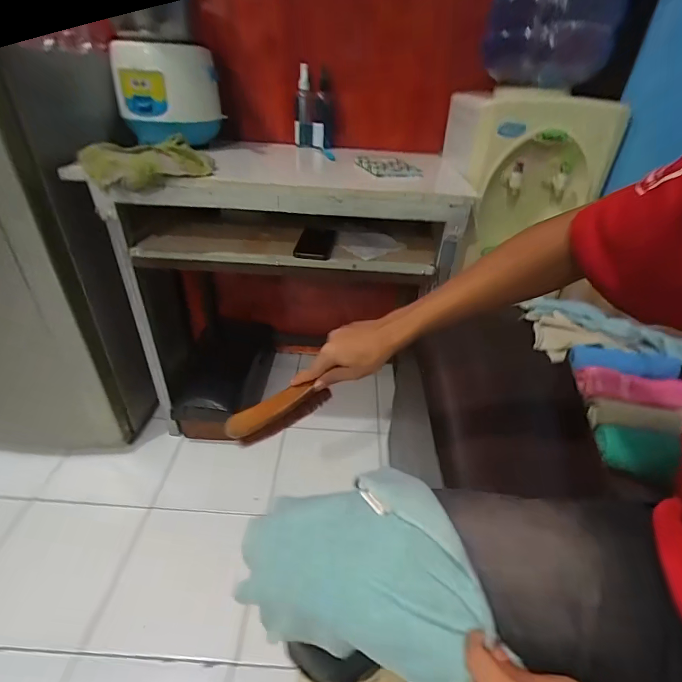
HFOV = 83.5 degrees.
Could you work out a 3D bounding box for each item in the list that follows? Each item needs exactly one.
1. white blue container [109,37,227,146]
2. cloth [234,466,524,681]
[{"bbox_3d":[-0.400,-0.589,0.905,0.212,0.180,0.197,-4,37,-10],"label":"white blue container"},{"bbox_3d":[0.014,0.201,0.369,0.217,0.121,0.143,12,37,10],"label":"cloth"}]

